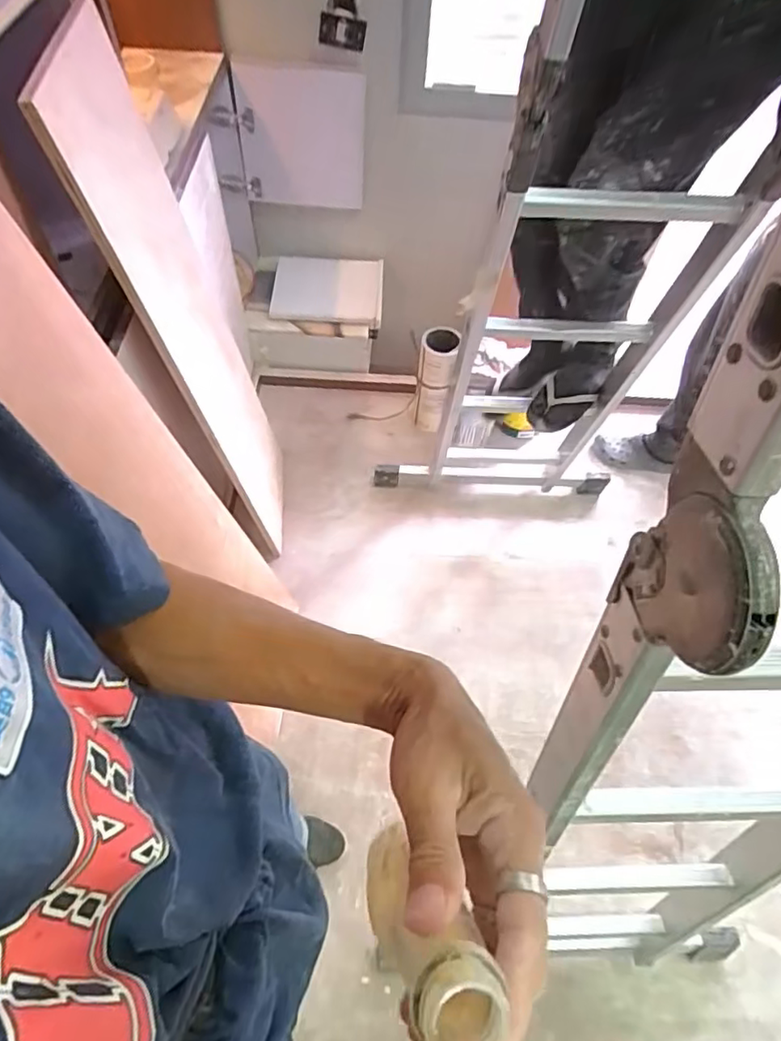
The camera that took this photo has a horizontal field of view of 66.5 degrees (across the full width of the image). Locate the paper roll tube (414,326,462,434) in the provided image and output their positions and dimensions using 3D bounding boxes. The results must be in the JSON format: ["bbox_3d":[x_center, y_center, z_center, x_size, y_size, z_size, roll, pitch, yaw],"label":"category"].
[{"bbox_3d":[0.137,-0.436,1.794,0.107,0.326,0.119,1,57,-2],"label":"paper roll tube"}]

